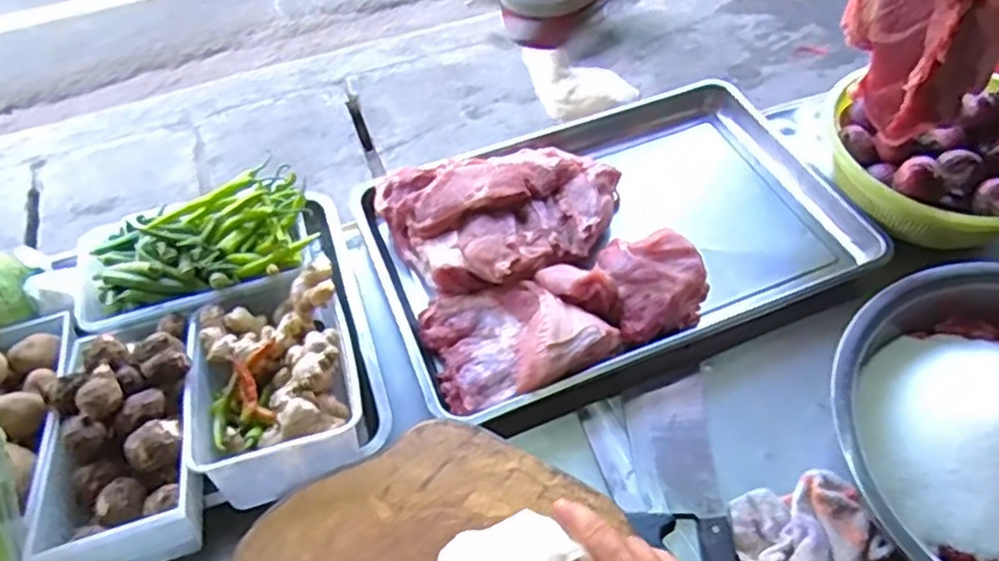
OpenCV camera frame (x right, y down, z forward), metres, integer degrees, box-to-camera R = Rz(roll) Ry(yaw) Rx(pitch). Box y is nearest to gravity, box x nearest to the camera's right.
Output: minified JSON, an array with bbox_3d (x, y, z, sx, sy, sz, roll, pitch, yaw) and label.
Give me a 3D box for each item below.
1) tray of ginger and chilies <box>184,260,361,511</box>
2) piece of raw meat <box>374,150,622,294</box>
[{"bbox_3d":[-0.226,0.094,0.724,0.156,0.078,0.247,-14,53,-10],"label":"tray of ginger and chilies"},{"bbox_3d":[0.019,-0.090,0.893,0.305,0.062,0.193,-18,54,-13],"label":"piece of raw meat"}]

